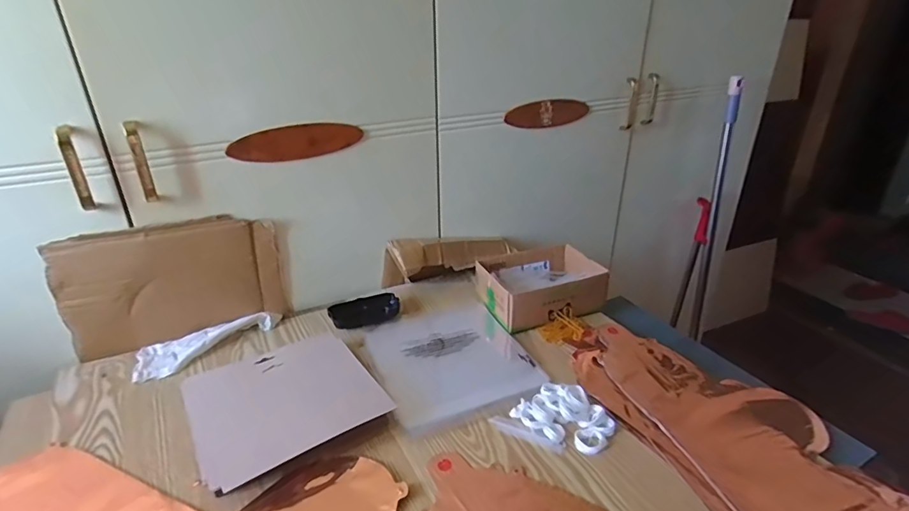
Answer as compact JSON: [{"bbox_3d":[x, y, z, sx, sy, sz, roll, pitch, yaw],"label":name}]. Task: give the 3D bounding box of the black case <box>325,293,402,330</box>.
[{"bbox_3d":[-0.145,0.089,0.777,0.106,0.024,0.060,-15,30,-27],"label":"black case"}]

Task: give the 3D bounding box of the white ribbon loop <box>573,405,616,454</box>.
[{"bbox_3d":[0.162,0.202,0.561,0.036,0.014,0.061,21,34,35],"label":"white ribbon loop"}]

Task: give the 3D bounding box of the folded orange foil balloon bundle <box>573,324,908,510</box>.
[{"bbox_3d":[0.332,0.213,0.553,0.225,0.035,0.441,-12,29,-22],"label":"folded orange foil balloon bundle"}]

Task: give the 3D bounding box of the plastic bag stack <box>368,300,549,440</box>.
[{"bbox_3d":[-0.009,0.136,0.693,0.206,0.016,0.227,-12,29,-21],"label":"plastic bag stack"}]

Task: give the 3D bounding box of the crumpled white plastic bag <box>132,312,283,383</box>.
[{"bbox_3d":[-0.348,0.125,0.696,0.194,0.026,0.075,-15,30,-26],"label":"crumpled white plastic bag"}]

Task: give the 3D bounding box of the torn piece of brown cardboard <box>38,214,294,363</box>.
[{"bbox_3d":[-0.387,0.042,0.687,0.272,0.181,0.016,-14,30,-25],"label":"torn piece of brown cardboard"}]

